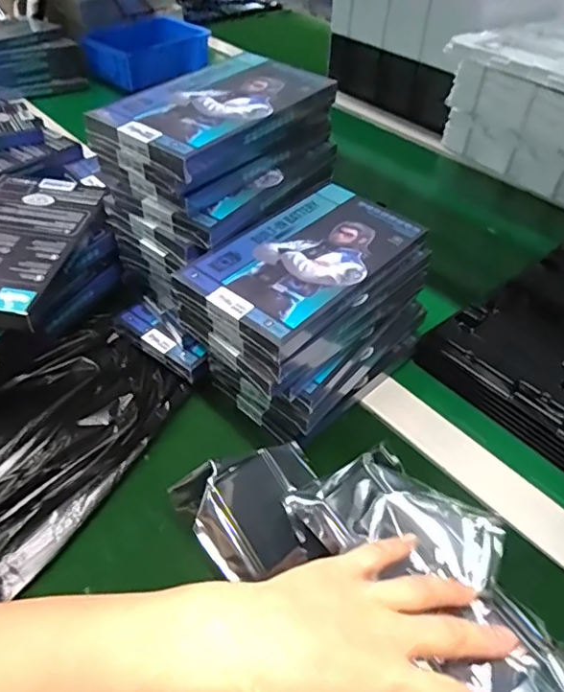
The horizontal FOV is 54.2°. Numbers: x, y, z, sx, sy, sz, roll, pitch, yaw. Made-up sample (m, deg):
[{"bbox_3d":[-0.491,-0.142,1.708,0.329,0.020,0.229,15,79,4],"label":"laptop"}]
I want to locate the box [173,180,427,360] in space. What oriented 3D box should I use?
[{"bbox_3d":[0.019,-0.063,0.386,0.094,0.015,0.162,33,54,28],"label":"box"}]

